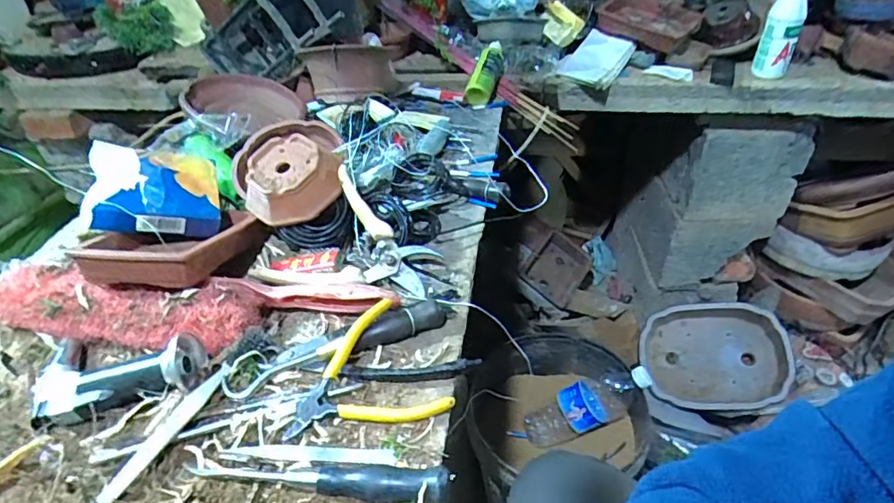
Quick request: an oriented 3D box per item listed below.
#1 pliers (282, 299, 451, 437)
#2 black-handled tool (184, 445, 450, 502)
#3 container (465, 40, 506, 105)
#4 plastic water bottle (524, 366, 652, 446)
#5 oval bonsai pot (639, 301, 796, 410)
[{"bbox_3d":[-0.062,0.085,0.404,0.116,0.028,0.099,-8,39,-5],"label":"pliers"},{"bbox_3d":[-0.088,0.140,0.338,0.179,0.026,0.020,4,40,10],"label":"black-handled tool"},{"bbox_3d":[0.061,-0.272,0.800,0.036,0.033,0.138,14,59,15],"label":"container"},{"bbox_3d":[0.223,0.256,0.837,0.240,0.078,0.066,-38,33,25],"label":"plastic water bottle"},{"bbox_3d":[0.511,0.199,0.995,0.253,0.058,0.188,-8,68,17],"label":"oval bonsai pot"}]

